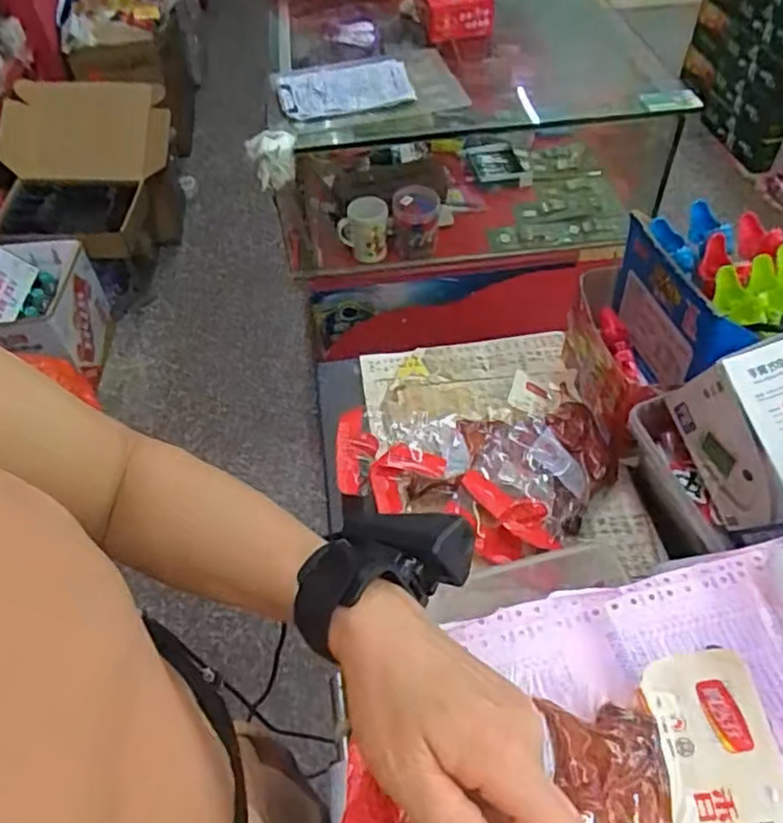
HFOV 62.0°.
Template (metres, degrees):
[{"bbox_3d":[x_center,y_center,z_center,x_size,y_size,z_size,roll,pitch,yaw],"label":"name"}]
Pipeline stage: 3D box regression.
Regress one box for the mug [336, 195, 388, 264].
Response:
[{"bbox_3d":[-0.051,-0.328,1.181,0.089,0.105,0.065,-8,50,-3],"label":"mug"}]

